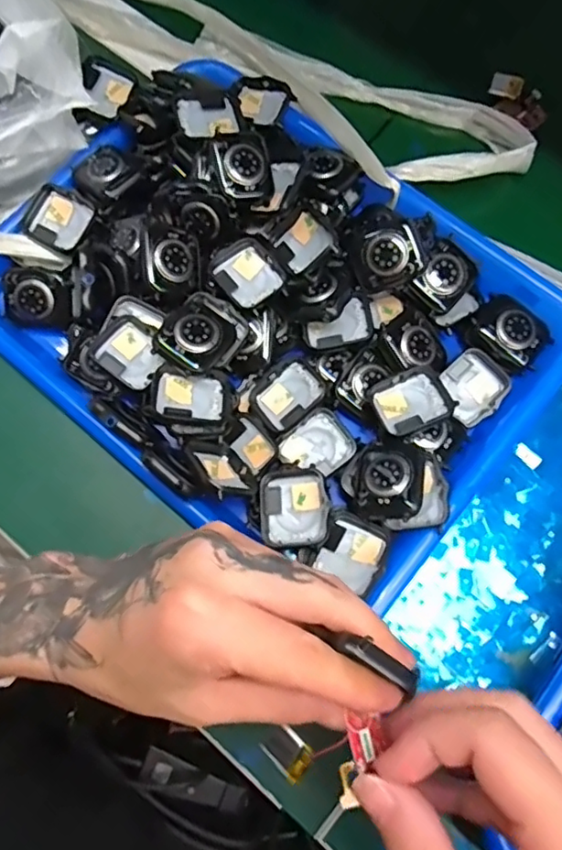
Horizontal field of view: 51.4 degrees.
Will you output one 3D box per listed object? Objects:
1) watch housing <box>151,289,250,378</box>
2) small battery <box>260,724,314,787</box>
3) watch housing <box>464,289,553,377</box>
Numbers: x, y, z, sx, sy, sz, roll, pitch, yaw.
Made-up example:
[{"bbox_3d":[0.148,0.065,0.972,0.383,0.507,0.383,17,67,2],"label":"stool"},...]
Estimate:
[{"bbox_3d":[-0.046,-0.054,0.339,0.040,0.015,0.051,33,77,10],"label":"watch housing"},{"bbox_3d":[0.003,0.129,0.231,0.020,0.004,0.017,43,108,31],"label":"small battery"},{"bbox_3d":[0.141,-0.056,0.358,0.044,0.016,0.040,39,79,11],"label":"watch housing"}]

